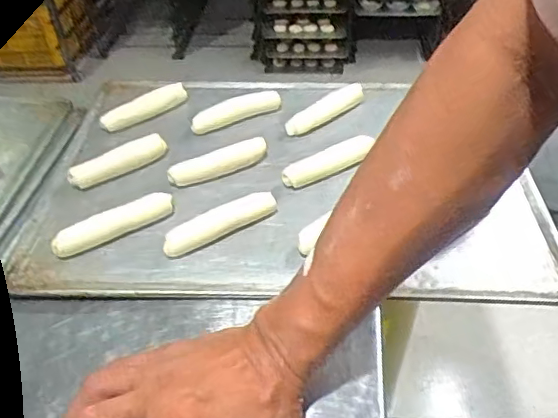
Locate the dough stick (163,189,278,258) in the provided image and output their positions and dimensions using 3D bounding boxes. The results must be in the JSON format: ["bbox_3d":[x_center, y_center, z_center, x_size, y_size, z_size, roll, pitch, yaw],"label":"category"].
[{"bbox_3d":[-0.051,0.010,0.499,0.105,0.017,0.023,-26,46,-25],"label":"dough stick"}]

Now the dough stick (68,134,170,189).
[{"bbox_3d":[-0.153,-0.046,0.556,0.095,0.021,0.018,-28,49,-29],"label":"dough stick"}]

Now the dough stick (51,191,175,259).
[{"bbox_3d":[-0.142,0.011,0.501,0.106,0.016,0.023,-28,47,-27],"label":"dough stick"}]

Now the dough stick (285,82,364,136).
[{"bbox_3d":[0.050,-0.109,0.625,0.025,0.014,0.107,29,50,31],"label":"dough stick"}]

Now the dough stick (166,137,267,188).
[{"bbox_3d":[-0.056,-0.044,0.548,0.096,0.020,0.018,-27,46,-25],"label":"dough stick"}]

